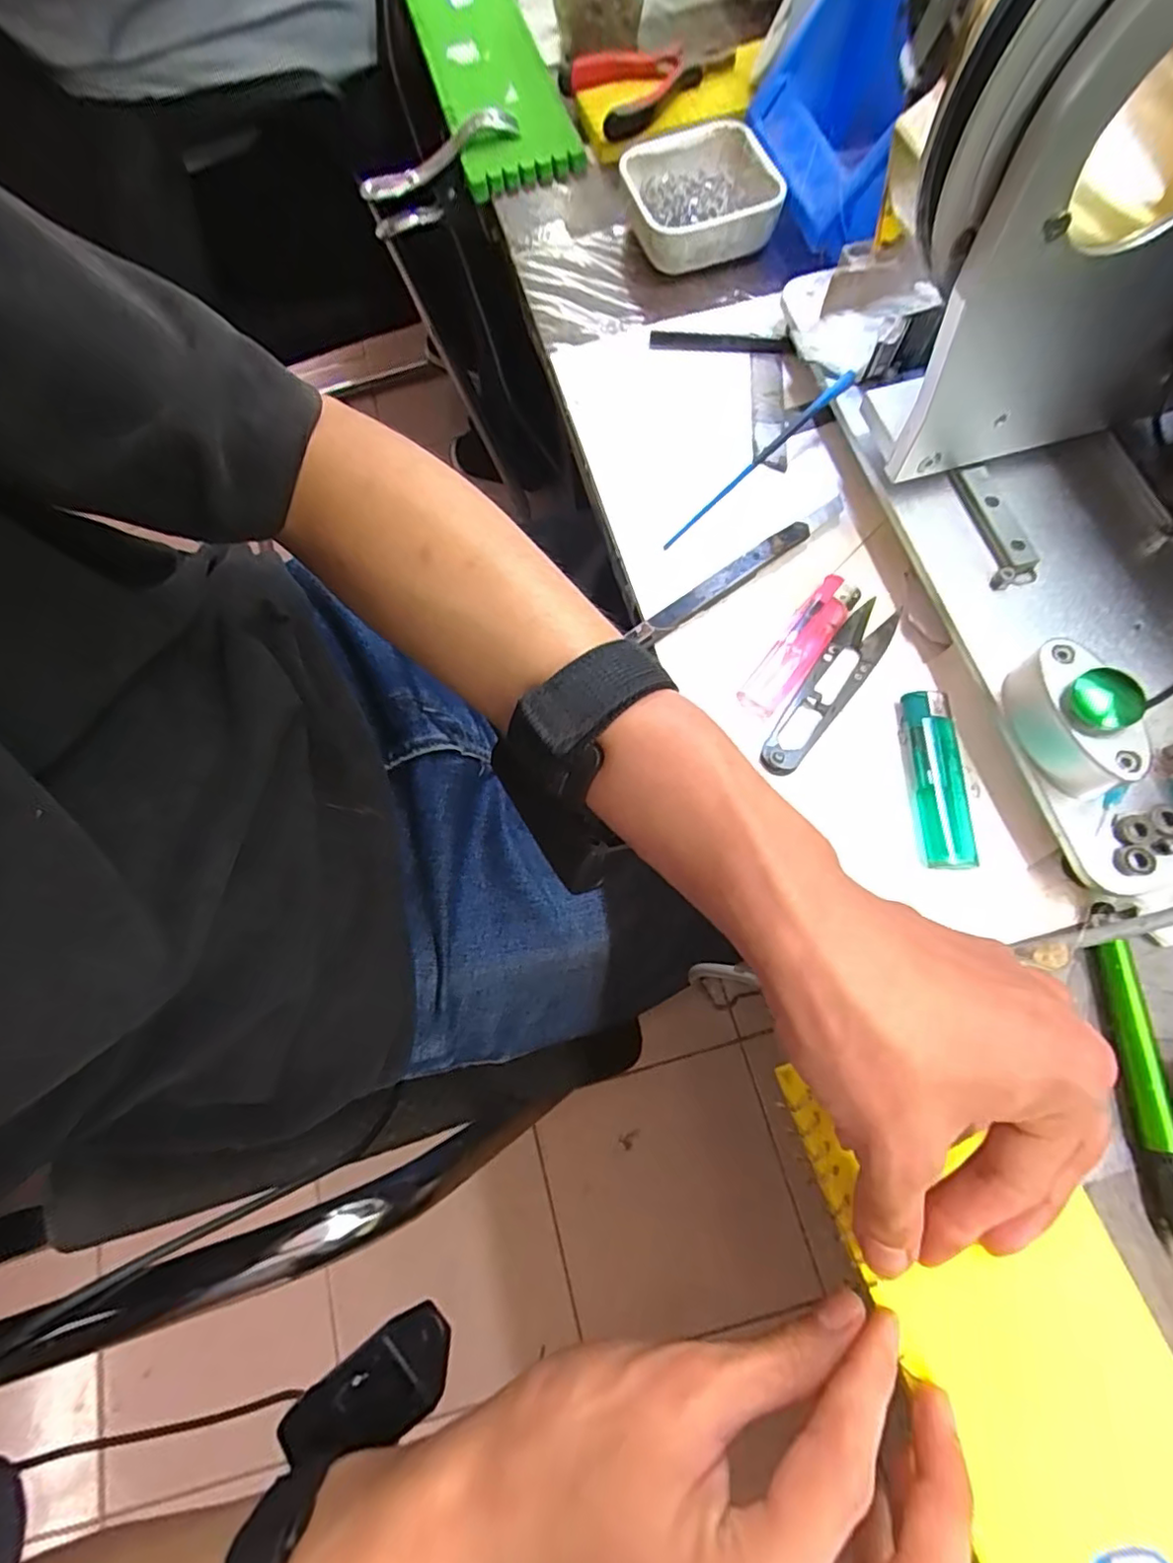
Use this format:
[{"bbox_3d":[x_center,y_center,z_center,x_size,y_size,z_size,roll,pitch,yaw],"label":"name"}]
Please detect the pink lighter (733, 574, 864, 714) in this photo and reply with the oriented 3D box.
[{"bbox_3d":[0.100,-0.064,0.285,0.019,0.010,0.077,35,77,15],"label":"pink lighter"}]

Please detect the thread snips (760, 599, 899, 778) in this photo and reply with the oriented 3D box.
[{"bbox_3d":[0.112,-0.044,0.284,0.022,0.007,0.099,34,77,15],"label":"thread snips"}]

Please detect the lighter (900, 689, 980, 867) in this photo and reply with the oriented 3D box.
[{"bbox_3d":[0.151,-0.002,0.261,0.020,0.009,0.075,0,71,5],"label":"lighter"}]

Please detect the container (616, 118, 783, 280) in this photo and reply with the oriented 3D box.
[{"bbox_3d":[0.070,-0.356,0.375,0.083,0.033,0.099,-13,70,0],"label":"container"}]

